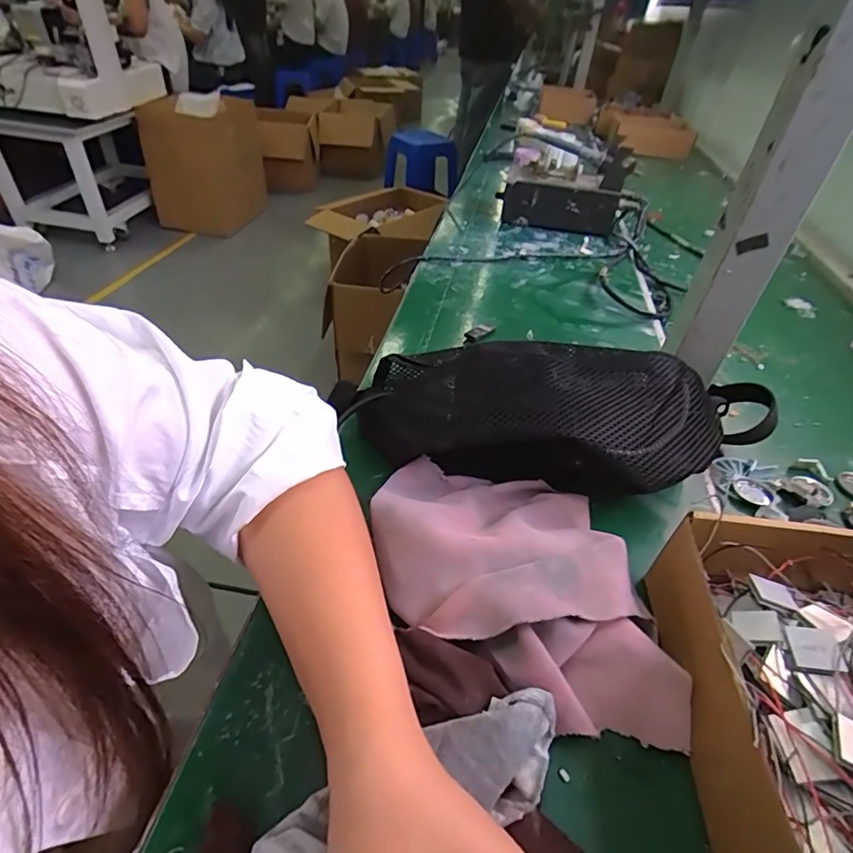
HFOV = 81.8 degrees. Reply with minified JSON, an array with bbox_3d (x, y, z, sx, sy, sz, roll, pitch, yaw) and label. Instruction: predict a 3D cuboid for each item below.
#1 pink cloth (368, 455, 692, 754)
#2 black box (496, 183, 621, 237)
[{"bbox_3d":[0.048,0.085,0.293,0.159,0.053,0.162,5,41,-2],"label":"pink cloth"},{"bbox_3d":[0.209,-0.348,0.790,0.180,0.062,0.033,15,42,9],"label":"black box"}]

